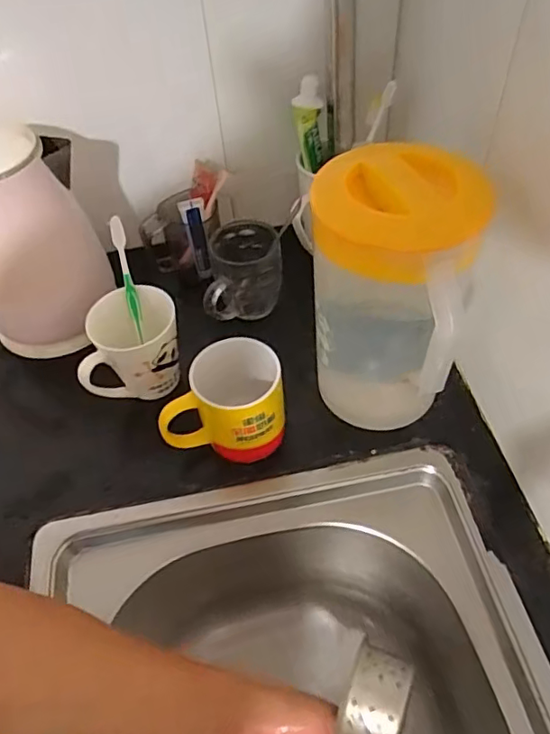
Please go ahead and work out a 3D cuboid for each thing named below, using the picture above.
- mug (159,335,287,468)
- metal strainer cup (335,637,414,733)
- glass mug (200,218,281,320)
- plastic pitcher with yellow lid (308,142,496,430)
[{"bbox_3d":[-0.048,0.037,0.529,0.109,0.093,0.078,-9,51,-3],"label":"mug"},{"bbox_3d":[0.068,0.228,0.385,0.039,0.045,0.055,13,53,15],"label":"metal strainer cup"},{"bbox_3d":[-0.041,-0.108,0.644,0.090,0.083,0.080,-15,51,-8],"label":"glass mug"},{"bbox_3d":[0.093,-0.052,0.491,0.116,0.247,0.106,3,51,7],"label":"plastic pitcher with yellow lid"}]

